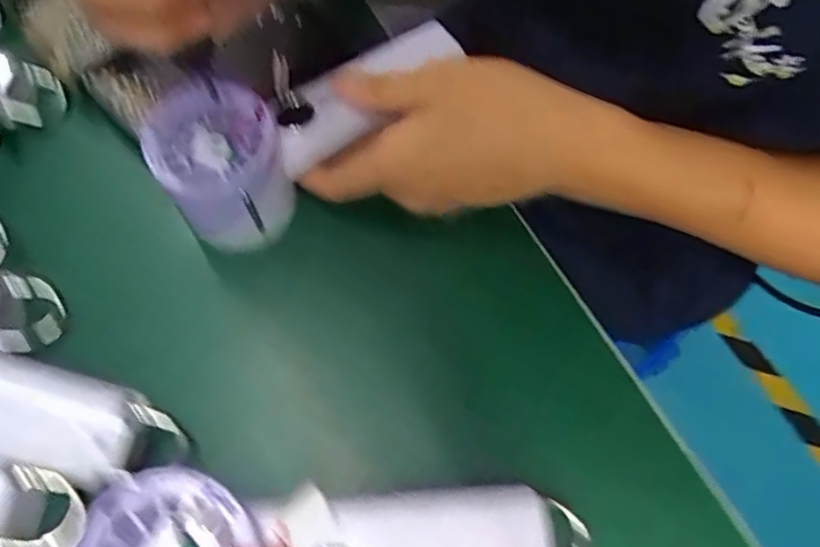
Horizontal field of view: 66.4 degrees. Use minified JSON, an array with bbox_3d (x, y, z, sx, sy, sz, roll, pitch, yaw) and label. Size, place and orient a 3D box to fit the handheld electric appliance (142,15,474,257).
[{"bbox_3d":[-0.054,-0.089,0.340,0.173,0.048,0.073,-36,67,-15],"label":"handheld electric appliance"}]

